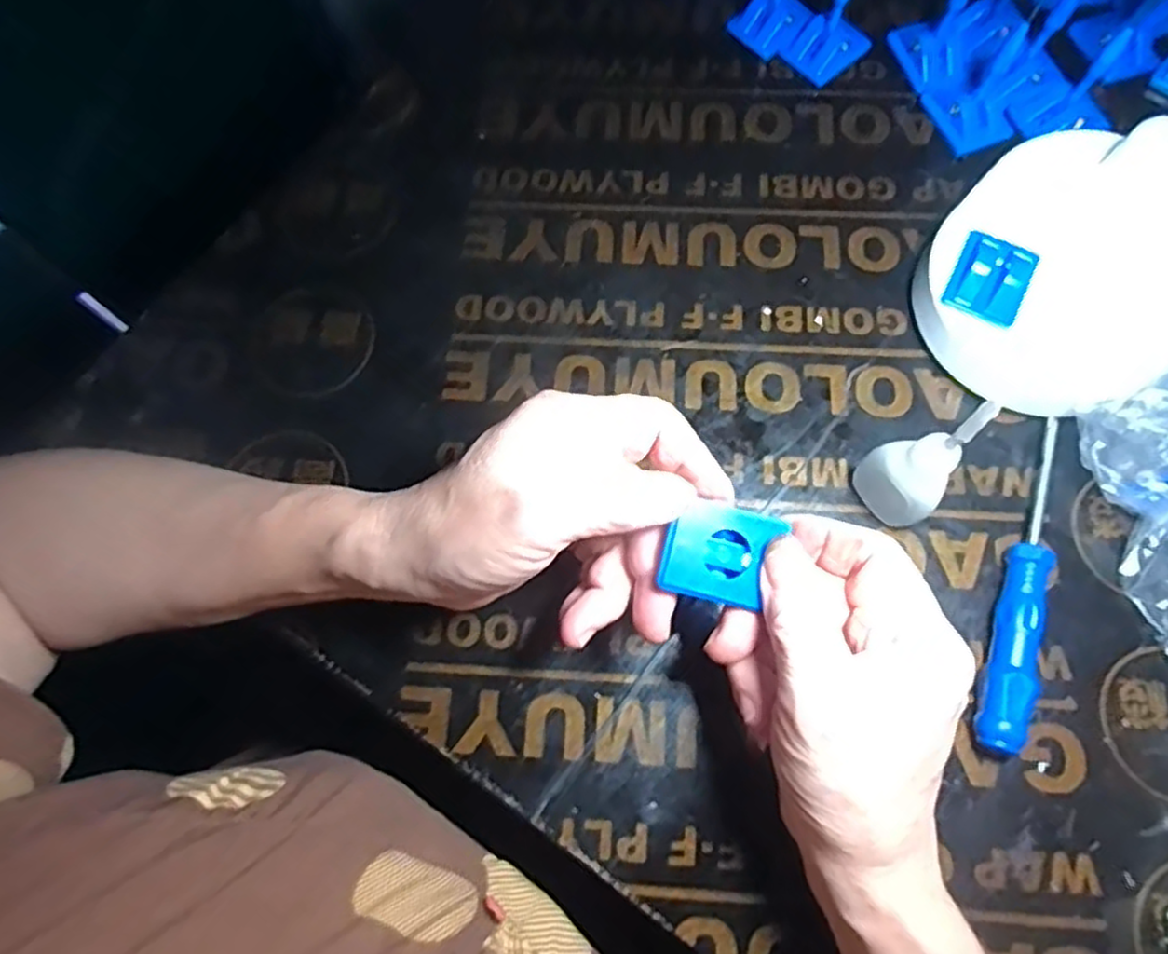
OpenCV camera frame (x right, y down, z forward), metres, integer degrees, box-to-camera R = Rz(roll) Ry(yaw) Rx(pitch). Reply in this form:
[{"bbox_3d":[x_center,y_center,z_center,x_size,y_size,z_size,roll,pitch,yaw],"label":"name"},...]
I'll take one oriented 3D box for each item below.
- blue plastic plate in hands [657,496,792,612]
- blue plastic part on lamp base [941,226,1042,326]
[{"bbox_3d":[0.049,0.028,0.262,0.039,0.005,0.035,15,90,-10],"label":"blue plastic plate in hands"},{"bbox_3d":[0.192,-0.094,0.339,0.033,0.011,0.040,26,91,5],"label":"blue plastic part on lamp base"}]

